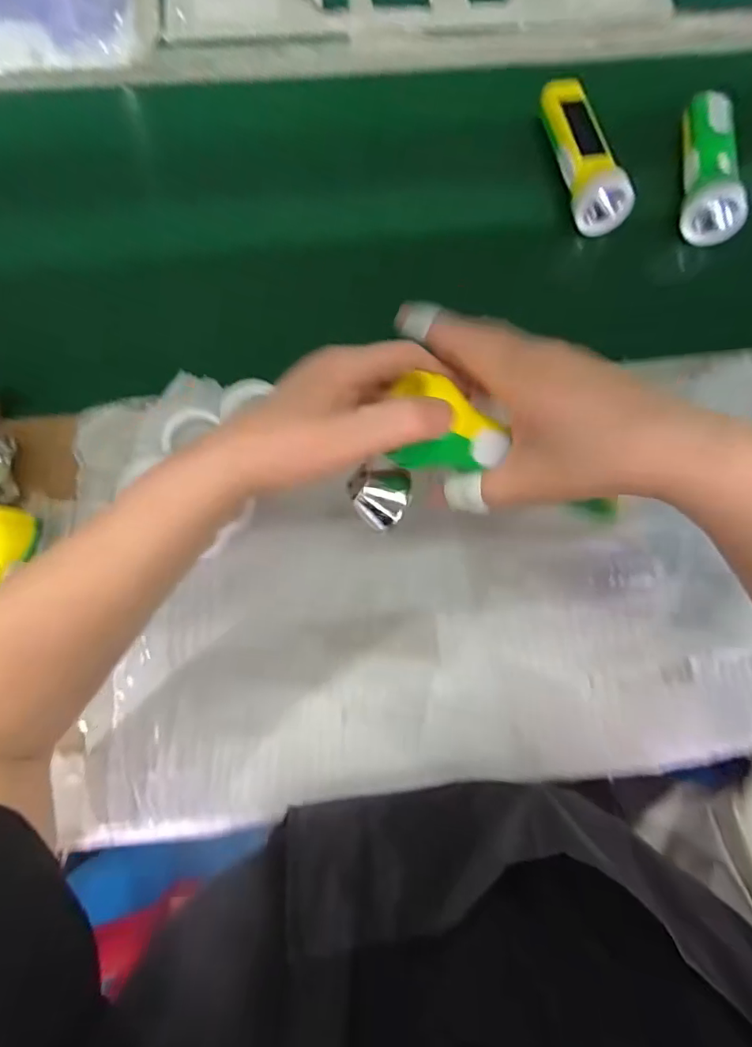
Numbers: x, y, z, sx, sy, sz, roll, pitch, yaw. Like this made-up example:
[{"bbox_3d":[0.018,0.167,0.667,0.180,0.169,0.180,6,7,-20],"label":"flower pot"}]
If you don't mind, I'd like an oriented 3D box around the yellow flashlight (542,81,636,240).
[{"bbox_3d":[0.209,-0.384,0.505,0.052,0.043,0.177,-11,76,-5],"label":"yellow flashlight"}]

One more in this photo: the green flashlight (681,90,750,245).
[{"bbox_3d":[0.340,-0.370,0.504,0.048,0.042,0.173,7,75,0],"label":"green flashlight"}]

